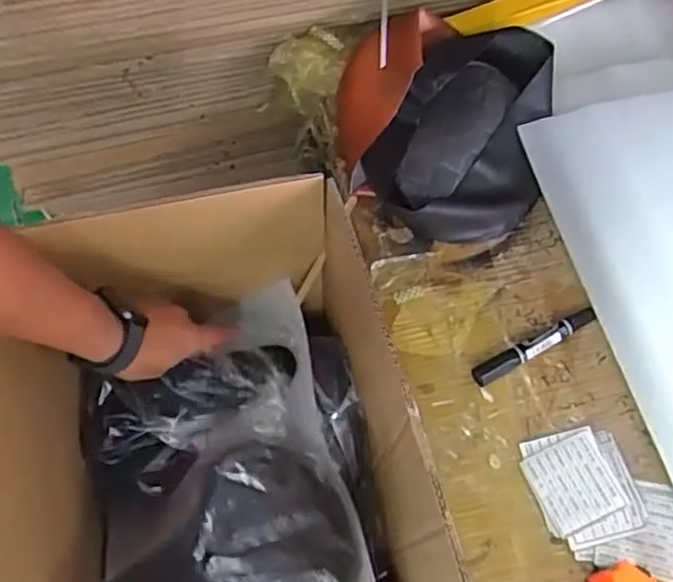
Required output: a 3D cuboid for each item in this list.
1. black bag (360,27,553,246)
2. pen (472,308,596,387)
[{"bbox_3d":[0.142,-0.162,0.732,0.176,0.085,0.239,23,67,9],"label":"black bag"},{"bbox_3d":[0.197,0.055,0.669,0.137,0.022,0.021,-25,69,-12],"label":"pen"}]

